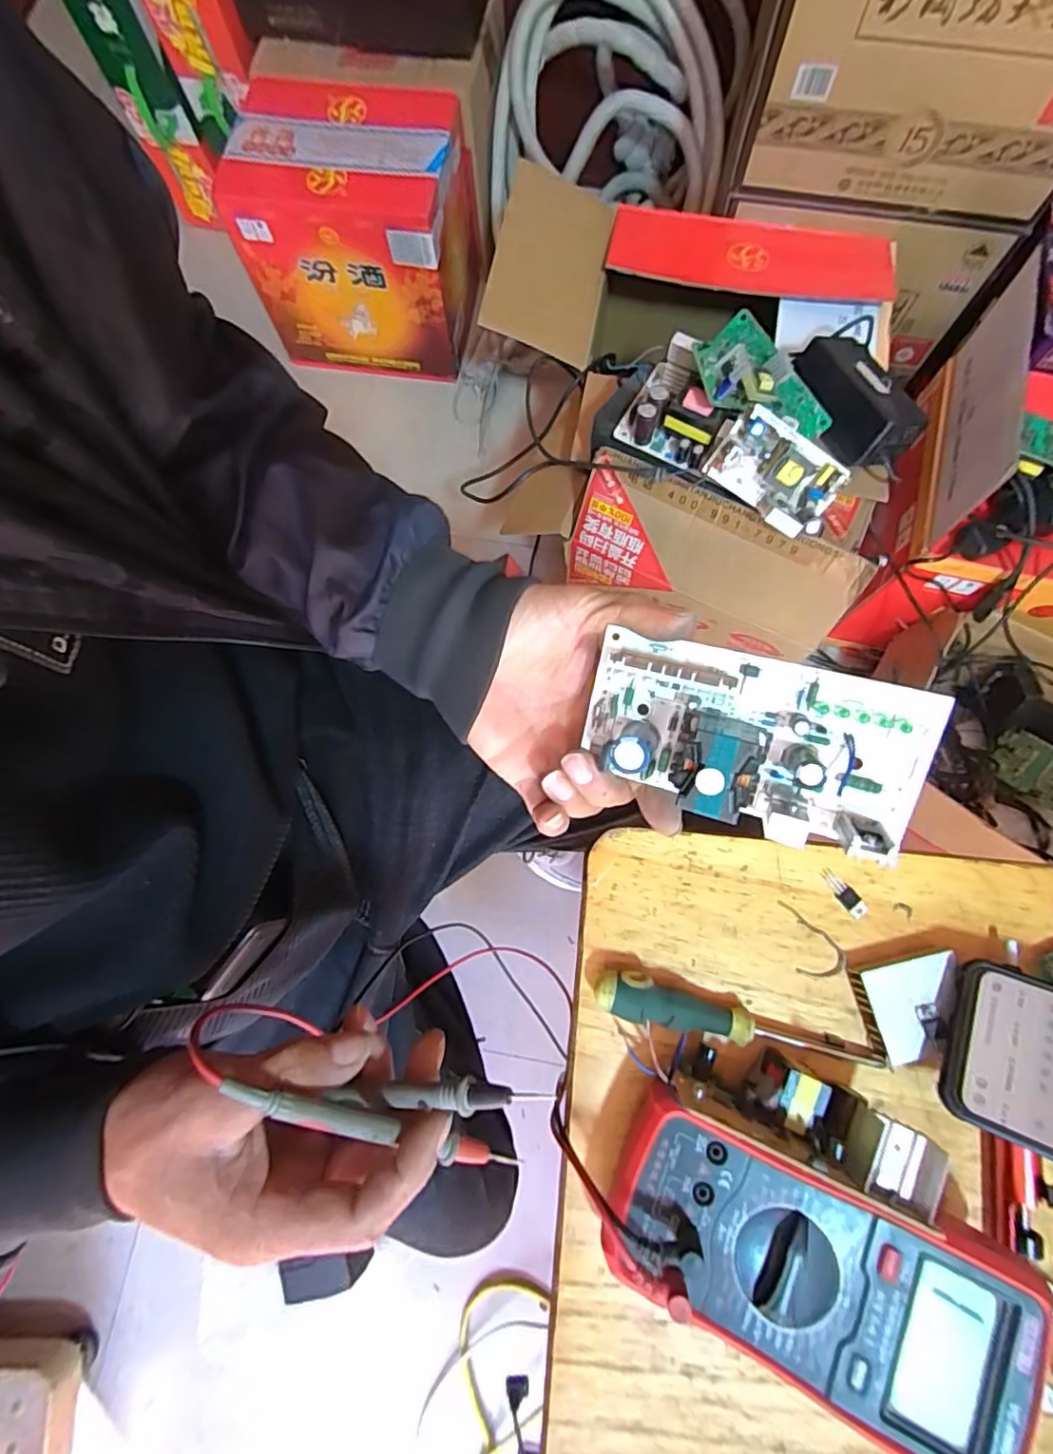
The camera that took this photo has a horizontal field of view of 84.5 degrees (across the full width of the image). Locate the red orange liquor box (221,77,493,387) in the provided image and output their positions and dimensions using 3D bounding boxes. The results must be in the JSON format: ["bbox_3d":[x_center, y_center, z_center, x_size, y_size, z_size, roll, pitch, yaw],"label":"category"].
[{"bbox_3d":[-0.270,-0.826,0.990,0.340,0.286,0.252,6,78,3],"label":"red orange liquor box"}]

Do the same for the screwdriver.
[{"bbox_3d":[0.112,0.161,0.313,0.152,0.025,0.022,15,78,5],"label":"screwdriver"}]

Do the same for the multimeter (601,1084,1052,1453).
[{"bbox_3d":[0.131,0.247,0.273,0.179,0.055,0.089,24,79,7],"label":"multimeter"}]

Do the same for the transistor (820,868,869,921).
[{"bbox_3d":[0.185,0.096,0.336,0.010,0.004,0.031,-37,79,-6],"label":"transistor"}]

